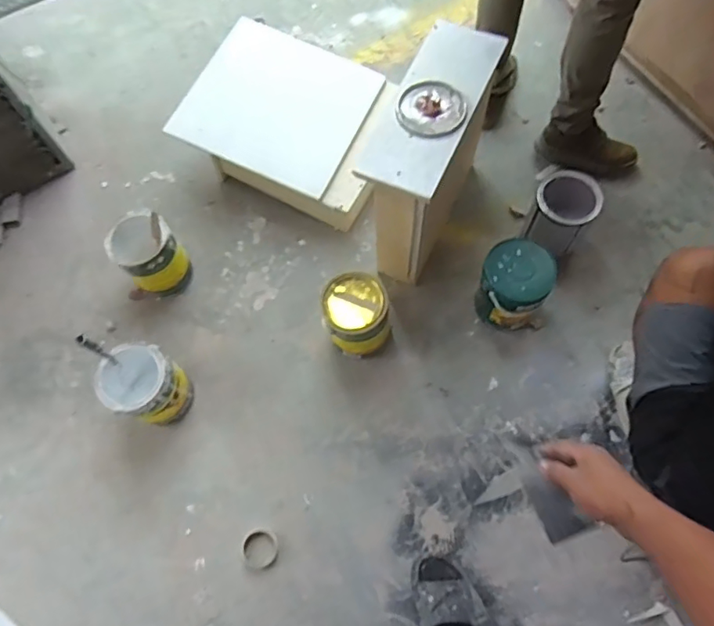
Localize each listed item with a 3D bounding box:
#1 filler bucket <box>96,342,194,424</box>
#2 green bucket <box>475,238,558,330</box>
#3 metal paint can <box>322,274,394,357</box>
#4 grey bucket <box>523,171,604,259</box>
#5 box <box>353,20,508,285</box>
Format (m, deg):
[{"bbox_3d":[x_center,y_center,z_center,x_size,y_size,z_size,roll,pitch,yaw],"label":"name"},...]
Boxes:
[{"bbox_3d":[-0.534,0.187,1.357,0.176,0.216,0.166,-1,67,2],"label":"filler bucket"},{"bbox_3d":[0.416,-0.067,1.404,0.187,0.229,0.180,-1,67,2],"label":"green bucket"},{"bbox_3d":[-0.001,0.004,1.348,0.156,0.190,0.167,-1,67,2],"label":"metal paint can"},{"bbox_3d":[0.550,-0.267,1.453,0.155,0.228,0.167,-1,67,2],"label":"grey bucket"},{"bbox_3d":[0.175,-0.376,1.393,0.185,0.483,0.516,24,70,12],"label":"box"}]

